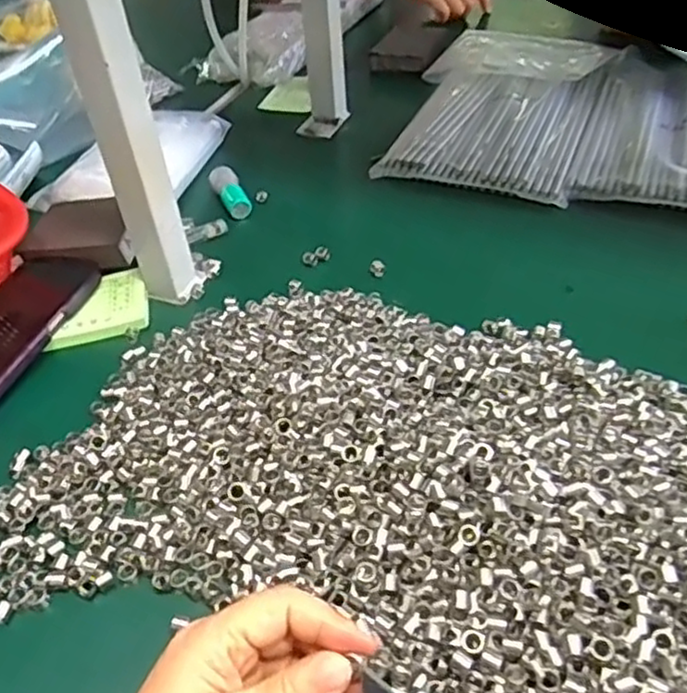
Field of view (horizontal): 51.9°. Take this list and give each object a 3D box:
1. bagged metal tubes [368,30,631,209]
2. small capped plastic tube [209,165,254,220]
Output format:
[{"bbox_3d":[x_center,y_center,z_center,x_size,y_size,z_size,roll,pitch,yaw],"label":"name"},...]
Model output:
[{"bbox_3d":[0.167,-0.256,0.746,0.189,0.039,0.313,14,45,20],"label":"bagged metal tubes"},{"bbox_3d":[-0.106,-0.143,0.659,0.026,0.028,0.058,-20,44,-16],"label":"small capped plastic tube"}]

